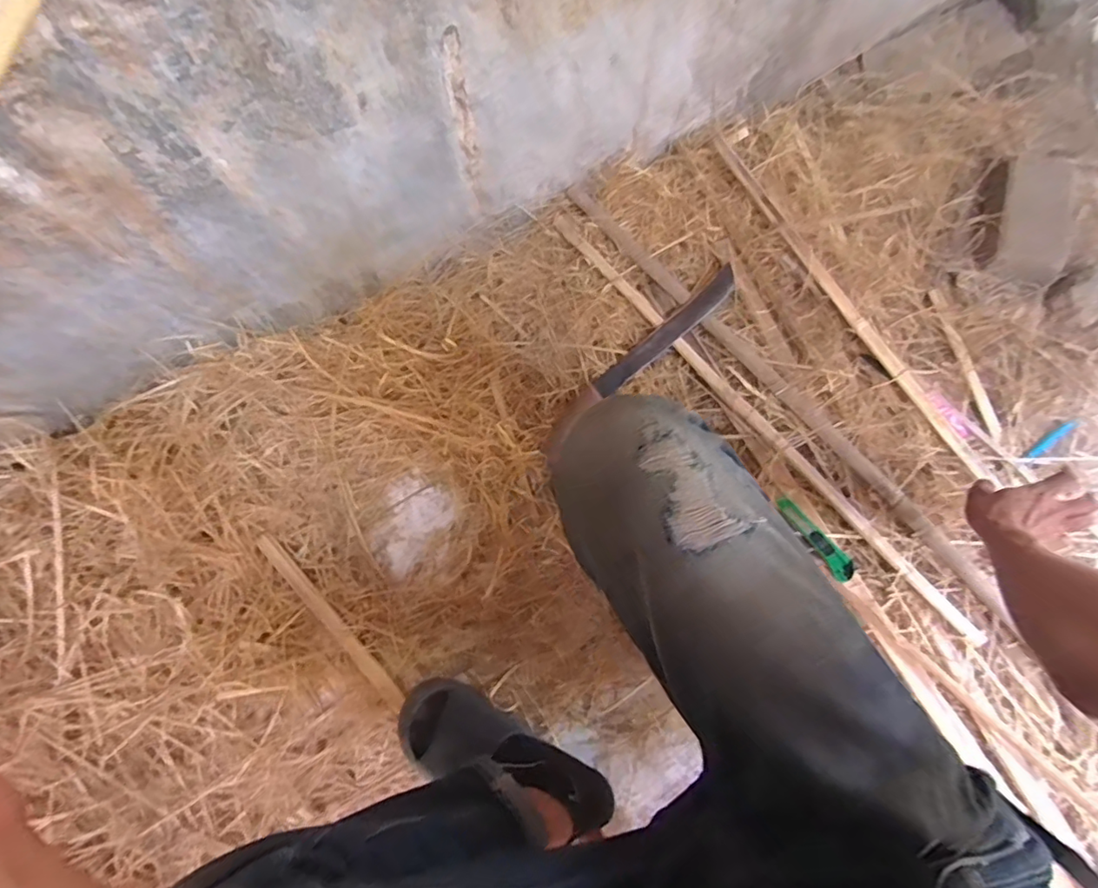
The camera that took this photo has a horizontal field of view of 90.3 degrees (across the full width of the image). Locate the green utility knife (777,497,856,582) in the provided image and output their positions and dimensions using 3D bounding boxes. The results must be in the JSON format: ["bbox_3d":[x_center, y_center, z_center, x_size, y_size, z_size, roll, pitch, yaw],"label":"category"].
[{"bbox_3d":[0.382,0.137,0.783,0.033,0.014,0.138,-39,79,-7],"label":"green utility knife"}]

